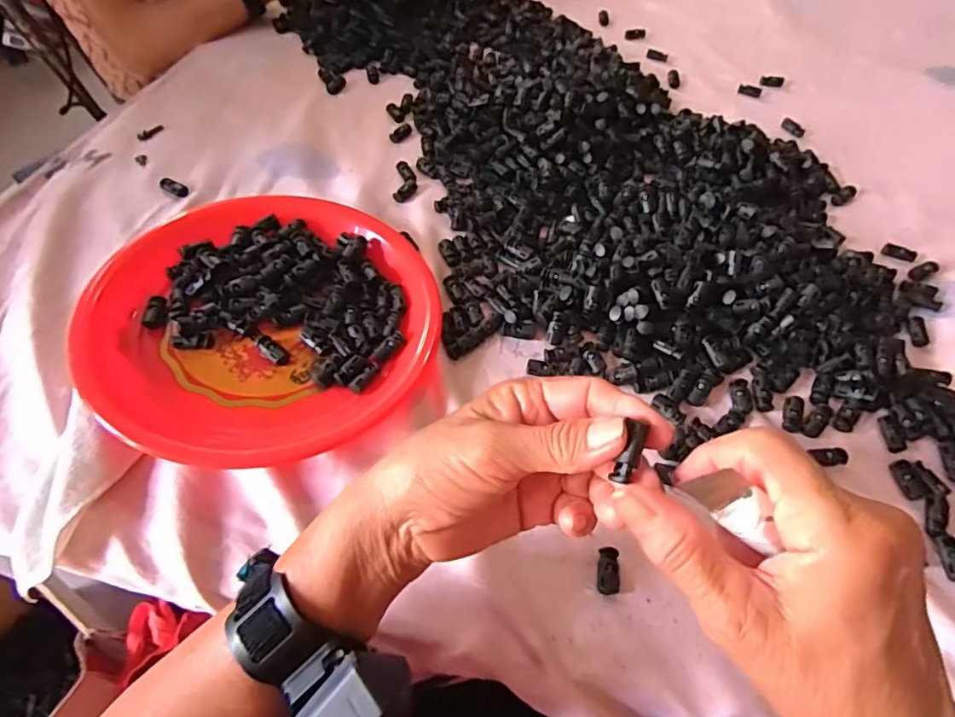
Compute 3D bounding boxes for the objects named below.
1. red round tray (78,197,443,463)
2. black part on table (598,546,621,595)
[{"bbox_3d":[-0.163,-0.035,0.449,0.252,0.052,0.248,1,54,-1],"label":"red round tray"},{"bbox_3d":[0.082,0.133,0.351,0.013,0.009,0.027,2,54,0],"label":"black part on table"}]

